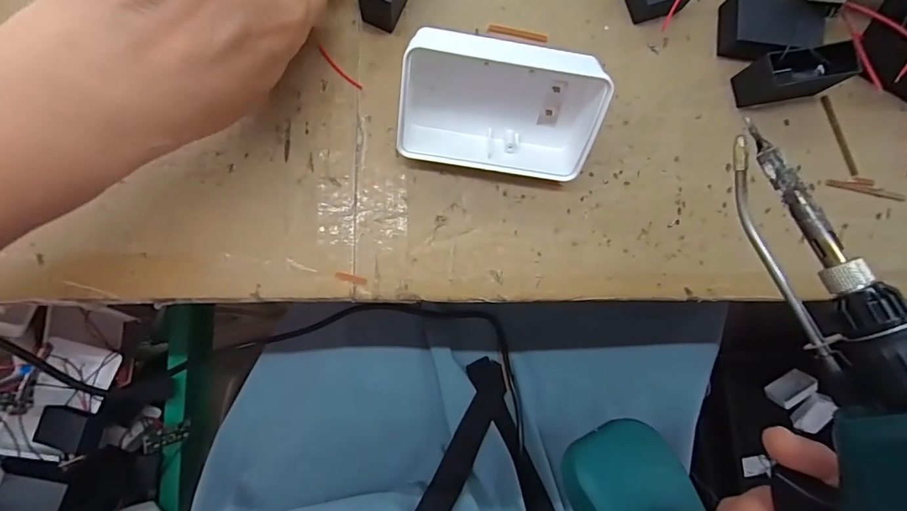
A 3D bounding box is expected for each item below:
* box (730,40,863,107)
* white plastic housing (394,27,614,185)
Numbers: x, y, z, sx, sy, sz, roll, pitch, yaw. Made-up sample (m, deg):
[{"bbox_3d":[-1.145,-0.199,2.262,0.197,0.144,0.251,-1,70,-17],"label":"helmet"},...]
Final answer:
[{"bbox_3d":[0.180,-0.095,0.252,0.049,0.032,0.018,-11,87,-6],"label":"box"},{"bbox_3d":[0.022,-0.070,0.224,0.093,0.038,0.061,5,125,-8],"label":"white plastic housing"}]

